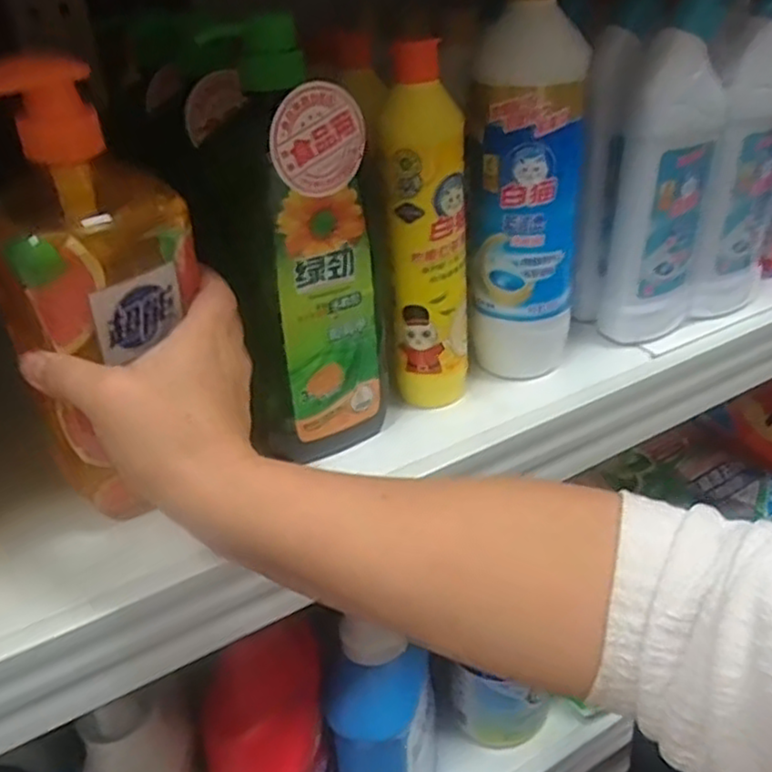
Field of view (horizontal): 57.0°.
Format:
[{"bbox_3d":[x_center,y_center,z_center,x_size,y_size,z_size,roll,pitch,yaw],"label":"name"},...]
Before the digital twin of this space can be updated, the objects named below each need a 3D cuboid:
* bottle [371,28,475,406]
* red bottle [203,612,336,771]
[{"bbox_3d":[0.026,-0.095,0.469,0.060,0.226,0.051,0,32,6],"label":"bottle"},{"bbox_3d":[-0.085,0.325,0.590,0.114,0.264,0.068,-17,34,-20],"label":"red bottle"}]

